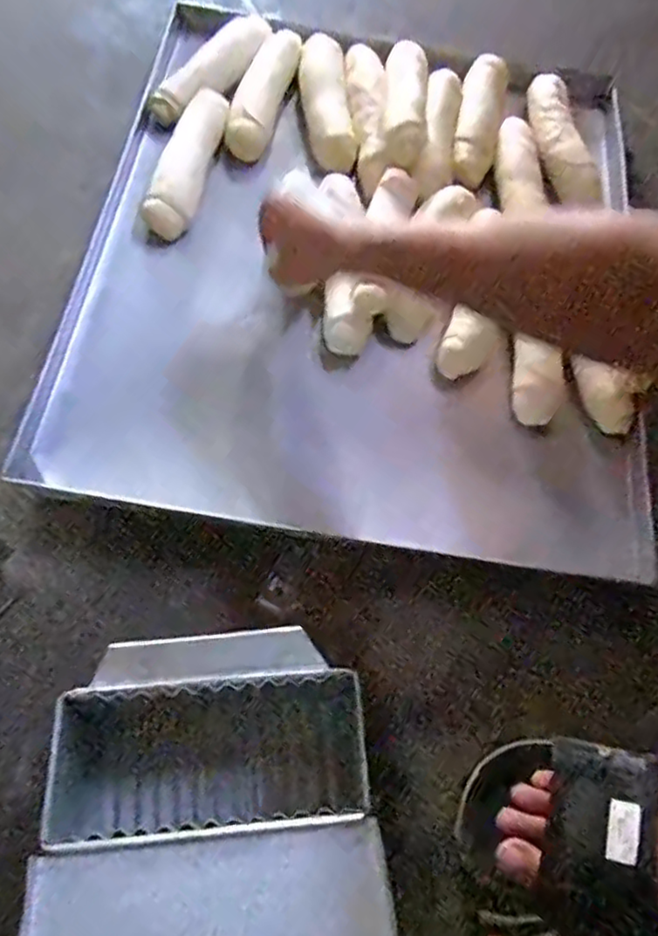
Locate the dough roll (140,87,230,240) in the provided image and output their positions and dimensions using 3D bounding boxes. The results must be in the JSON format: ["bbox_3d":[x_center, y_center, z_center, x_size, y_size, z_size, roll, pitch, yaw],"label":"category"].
[{"bbox_3d":[-0.150,-0.325,0.721,0.050,0.045,0.189,14,64,1],"label":"dough roll"}]

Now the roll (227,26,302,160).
[{"bbox_3d":[-0.074,-0.428,0.774,0.049,0.046,0.186,13,64,0],"label":"roll"}]

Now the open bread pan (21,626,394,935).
[{"bbox_3d":[-0.076,0.231,0.434,0.204,0.081,0.228,-4,65,-8],"label":"open bread pan"}]

